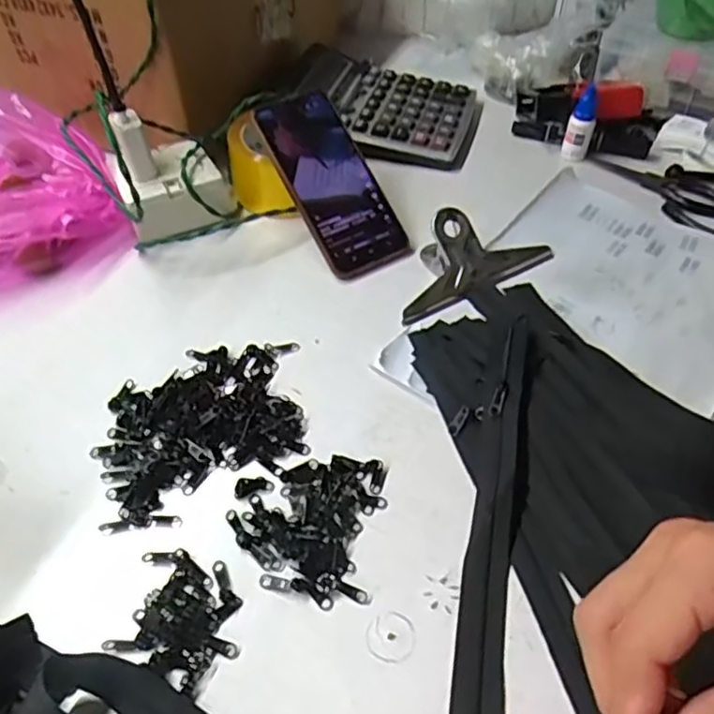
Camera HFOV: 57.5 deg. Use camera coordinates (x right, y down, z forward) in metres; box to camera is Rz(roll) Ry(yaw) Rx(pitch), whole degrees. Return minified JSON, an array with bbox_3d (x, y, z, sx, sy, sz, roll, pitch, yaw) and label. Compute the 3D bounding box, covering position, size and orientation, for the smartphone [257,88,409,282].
[{"bbox_3d":[-0.021,-0.148,0.547,0.072,0.013,0.166,-26,85,-21],"label":"smartphone"}]

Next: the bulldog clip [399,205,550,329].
[{"bbox_3d":[0.083,-0.086,0.519,0.147,0.042,0.072,-27,52,-21],"label":"bulldog clip"}]

